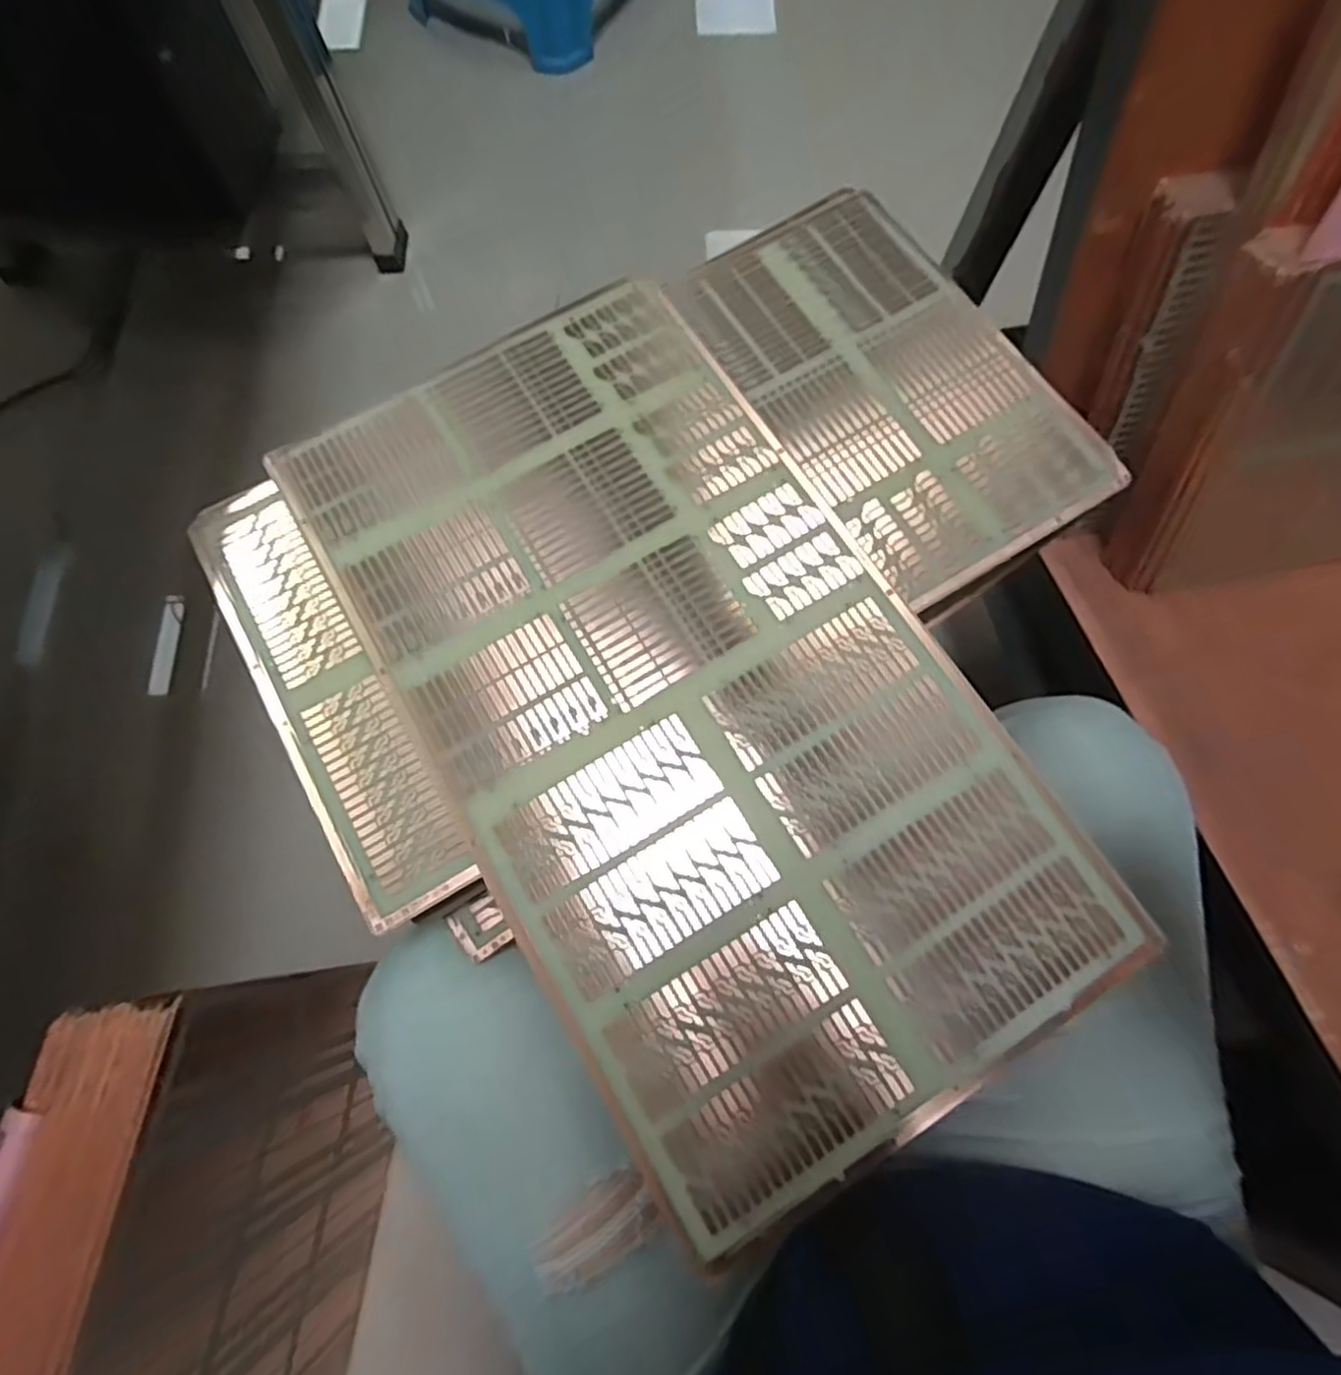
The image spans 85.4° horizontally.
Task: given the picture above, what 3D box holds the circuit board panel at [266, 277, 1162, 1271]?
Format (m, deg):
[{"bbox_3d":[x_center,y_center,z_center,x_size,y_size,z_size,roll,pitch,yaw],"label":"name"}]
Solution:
[{"bbox_3d":[0.001,-0.006,0.366,0.244,0.009,0.441,-31,75,-8],"label":"circuit board panel"}]

